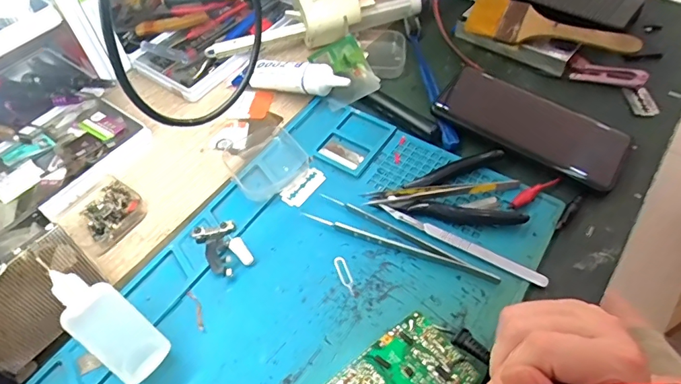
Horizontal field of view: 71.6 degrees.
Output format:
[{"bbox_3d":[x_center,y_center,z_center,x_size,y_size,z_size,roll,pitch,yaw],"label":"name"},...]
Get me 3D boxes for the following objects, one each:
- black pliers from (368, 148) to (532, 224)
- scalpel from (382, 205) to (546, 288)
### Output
[{"bbox_3d":[0.087,0.002,0.386,0.110,0.010,0.069,-7,53,-4],"label":"black pliers"},{"bbox_3d":[0.092,0.038,0.362,0.132,0.005,0.010,26,58,19],"label":"scalpel"}]

